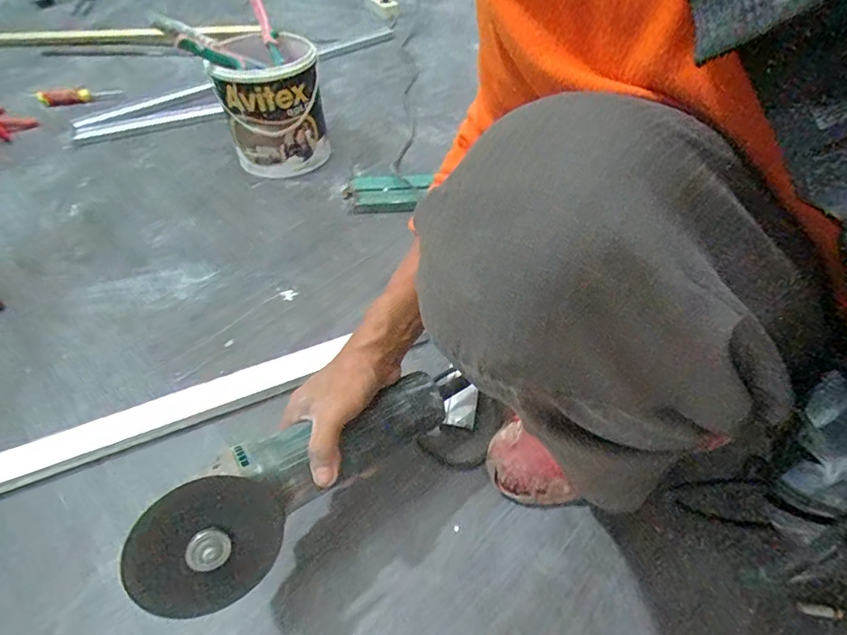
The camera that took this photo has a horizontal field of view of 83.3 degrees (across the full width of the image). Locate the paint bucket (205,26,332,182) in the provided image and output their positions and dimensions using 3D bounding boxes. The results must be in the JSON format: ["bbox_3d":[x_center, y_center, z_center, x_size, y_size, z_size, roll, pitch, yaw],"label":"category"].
[{"bbox_3d":[-0.272,-0.381,0.860,0.178,0.187,0.160,-11,49,-8],"label":"paint bucket"}]

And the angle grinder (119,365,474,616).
[{"bbox_3d":[-0.096,0.125,0.404,0.281,0.096,0.071,-28,15,-30],"label":"angle grinder"}]

